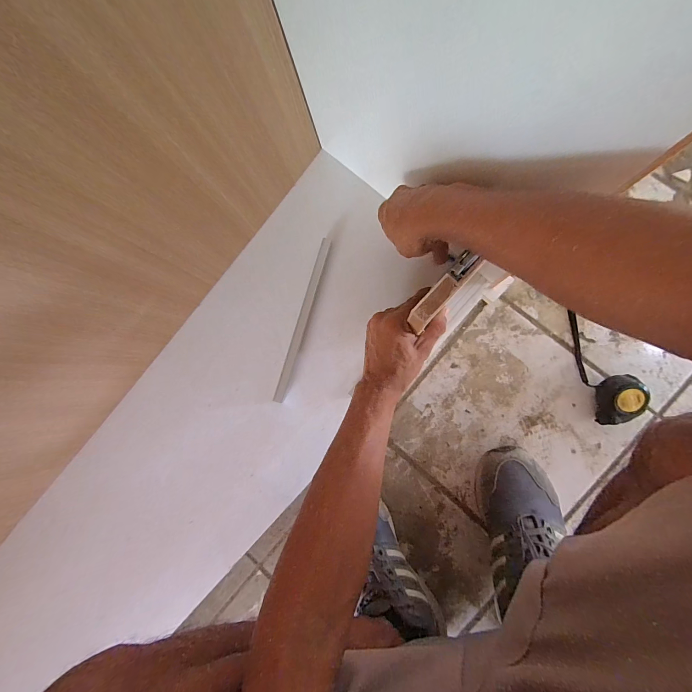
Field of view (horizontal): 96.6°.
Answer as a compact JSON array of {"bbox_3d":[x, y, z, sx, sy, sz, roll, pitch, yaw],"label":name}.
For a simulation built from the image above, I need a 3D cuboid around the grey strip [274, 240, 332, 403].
[{"bbox_3d":[-0.064,-0.037,0.455,0.017,0.009,0.246,17,91,8],"label":"grey strip"}]

